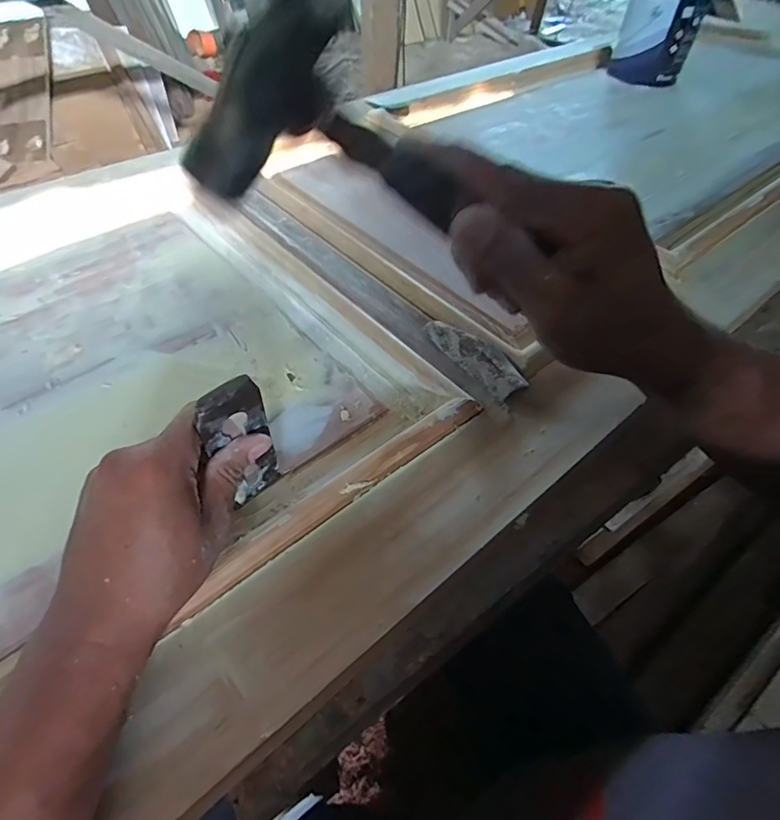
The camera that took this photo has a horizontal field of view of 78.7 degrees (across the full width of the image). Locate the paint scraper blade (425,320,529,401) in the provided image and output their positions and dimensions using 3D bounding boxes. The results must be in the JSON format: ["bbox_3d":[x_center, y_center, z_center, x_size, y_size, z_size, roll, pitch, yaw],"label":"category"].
[{"bbox_3d":[0.077,-0.053,0.439,0.032,0.007,0.111,-43,59,1],"label":"paint scraper blade"}]

